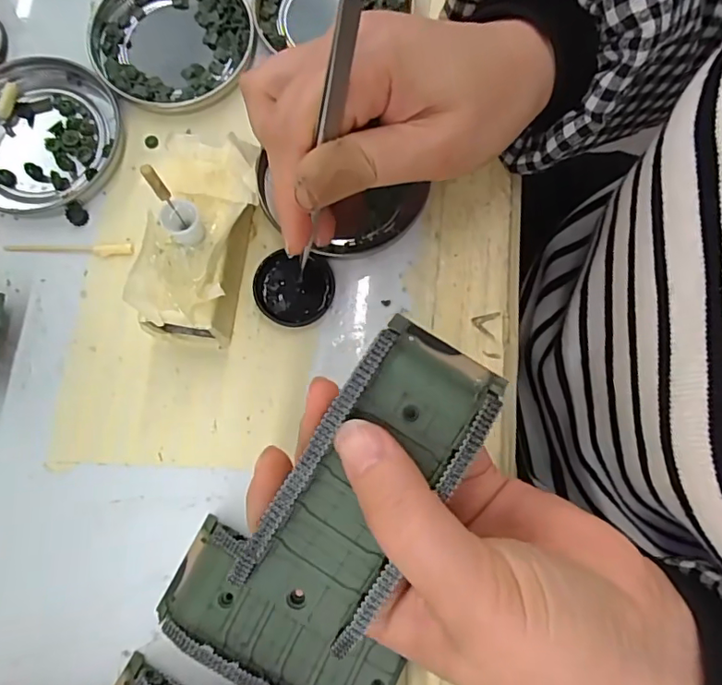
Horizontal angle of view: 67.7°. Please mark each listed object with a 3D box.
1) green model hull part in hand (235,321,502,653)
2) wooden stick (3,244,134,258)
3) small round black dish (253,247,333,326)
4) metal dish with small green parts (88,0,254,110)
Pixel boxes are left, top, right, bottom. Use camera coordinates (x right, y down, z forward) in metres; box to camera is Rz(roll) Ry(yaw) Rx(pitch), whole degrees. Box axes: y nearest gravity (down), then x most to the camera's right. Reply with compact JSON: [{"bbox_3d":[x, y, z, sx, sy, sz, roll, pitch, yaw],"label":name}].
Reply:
[{"bbox_3d":[0.004,0.041,0.164,0.041,0.017,0.096,32,87,6],"label":"green model hull part in hand"},{"bbox_3d":[-0.136,-0.043,0.248,0.059,0.004,0.006,0,78,-1],"label":"wooden stick"},{"bbox_3d":[-0.030,-0.024,0.244,0.035,0.007,0.033,0,78,-1],"label":"small round black dish"},{"bbox_3d":[-0.094,-0.152,0.268,0.078,0.009,0.077,0,78,-1],"label":"metal dish with small green parts"}]

